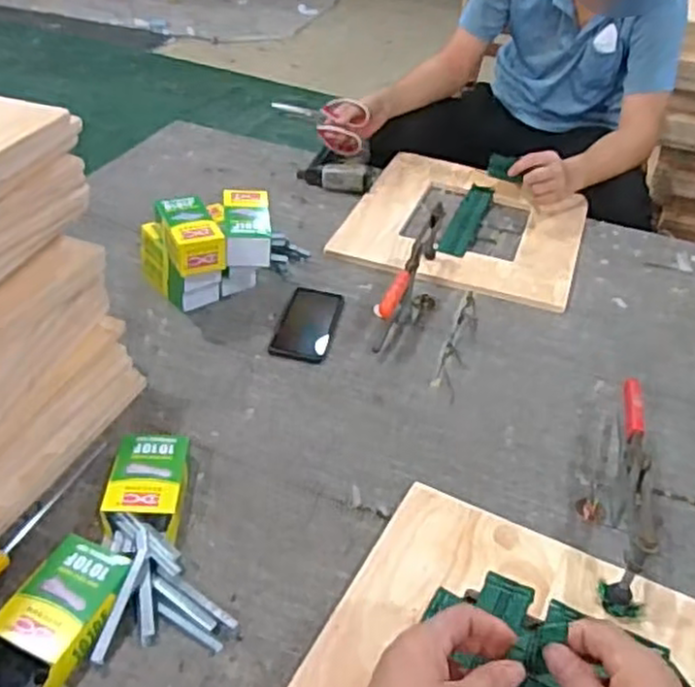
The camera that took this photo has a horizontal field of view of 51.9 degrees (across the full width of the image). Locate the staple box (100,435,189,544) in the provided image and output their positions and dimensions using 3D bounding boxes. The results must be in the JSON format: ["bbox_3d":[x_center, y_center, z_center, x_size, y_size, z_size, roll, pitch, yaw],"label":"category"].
[{"bbox_3d":[-0.215,0.153,0.771,0.078,0.035,0.121,3,39,-4],"label":"staple box"}]

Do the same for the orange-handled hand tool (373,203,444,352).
[{"bbox_3d":[0.094,-0.110,1.075,0.027,0.097,0.280,17,40,14],"label":"orange-handled hand tool"}]

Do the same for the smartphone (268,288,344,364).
[{"bbox_3d":[-0.057,-0.032,1.049,0.081,0.005,0.169,10,39,6],"label":"smartphone"}]

